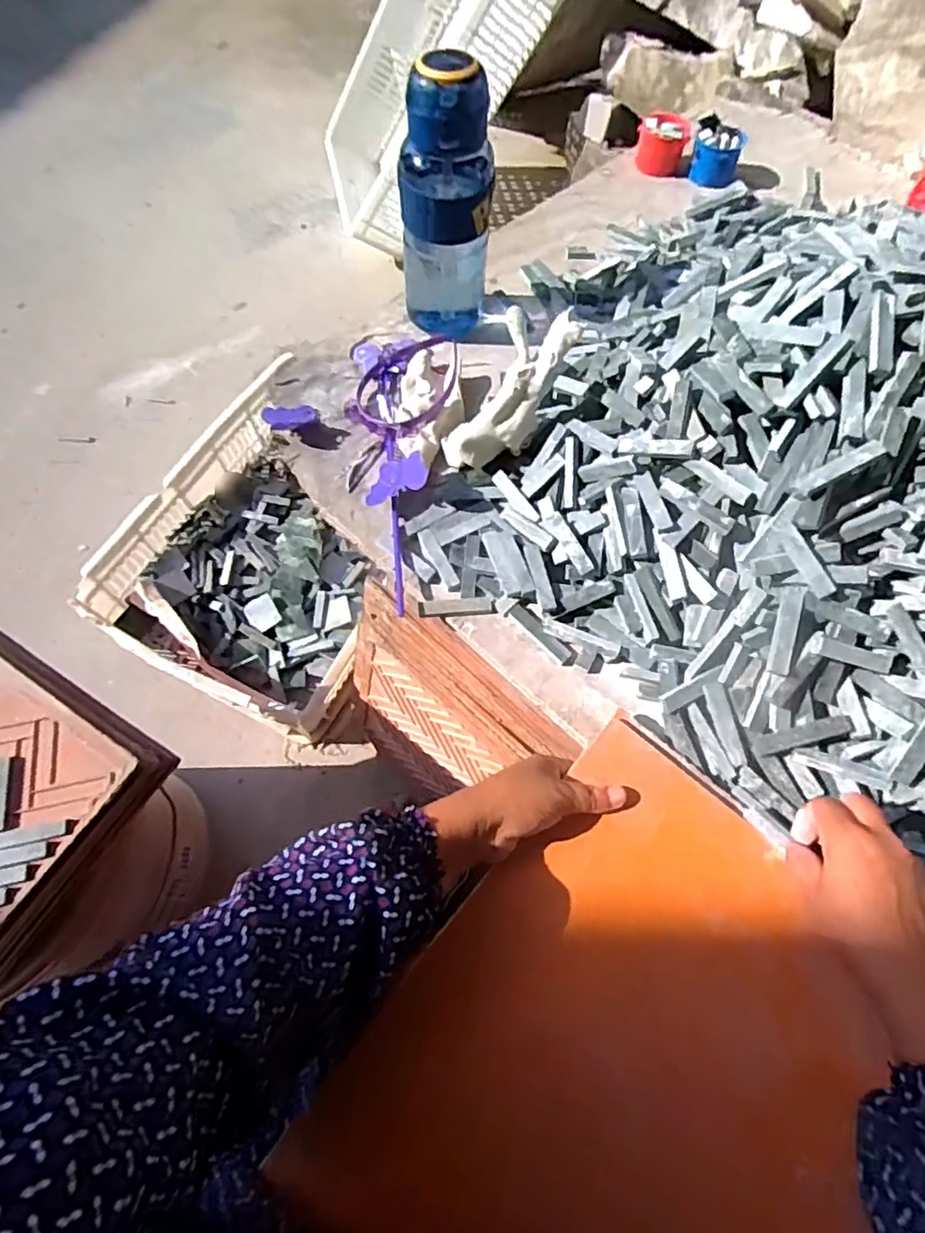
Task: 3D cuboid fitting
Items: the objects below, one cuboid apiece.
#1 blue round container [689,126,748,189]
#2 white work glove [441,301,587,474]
[{"bbox_3d":[0.323,-0.586,0.774,0.061,0.054,0.050,15,65,6],"label":"blue round container"},{"bbox_3d":[0.041,-0.196,0.536,0.057,0.057,0.159,47,115,19],"label":"white work glove"}]

